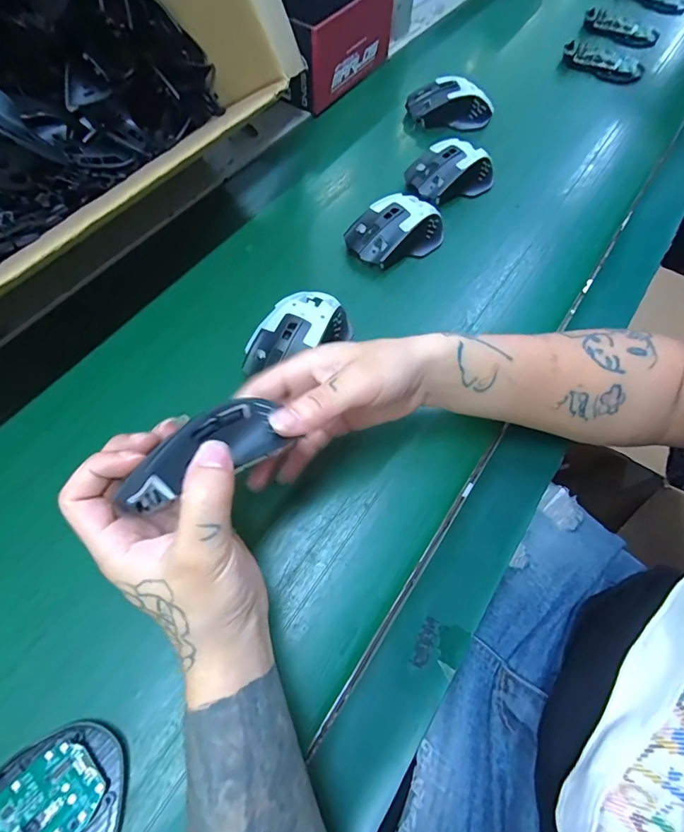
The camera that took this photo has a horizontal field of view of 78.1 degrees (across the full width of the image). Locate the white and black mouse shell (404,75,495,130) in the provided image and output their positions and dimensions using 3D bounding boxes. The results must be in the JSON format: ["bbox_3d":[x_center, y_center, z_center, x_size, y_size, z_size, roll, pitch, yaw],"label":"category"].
[{"bbox_3d":[0.138,-0.396,0.537,0.108,0.044,0.049,11,64,1],"label":"white and black mouse shell"}]

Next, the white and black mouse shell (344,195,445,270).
[{"bbox_3d":[0.055,-0.194,0.433,0.105,0.037,0.065,-35,71,-18],"label":"white and black mouse shell"}]

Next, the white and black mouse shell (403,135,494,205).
[{"bbox_3d":[0.125,-0.280,0.478,0.103,0.034,0.060,-23,68,-14],"label":"white and black mouse shell"}]

